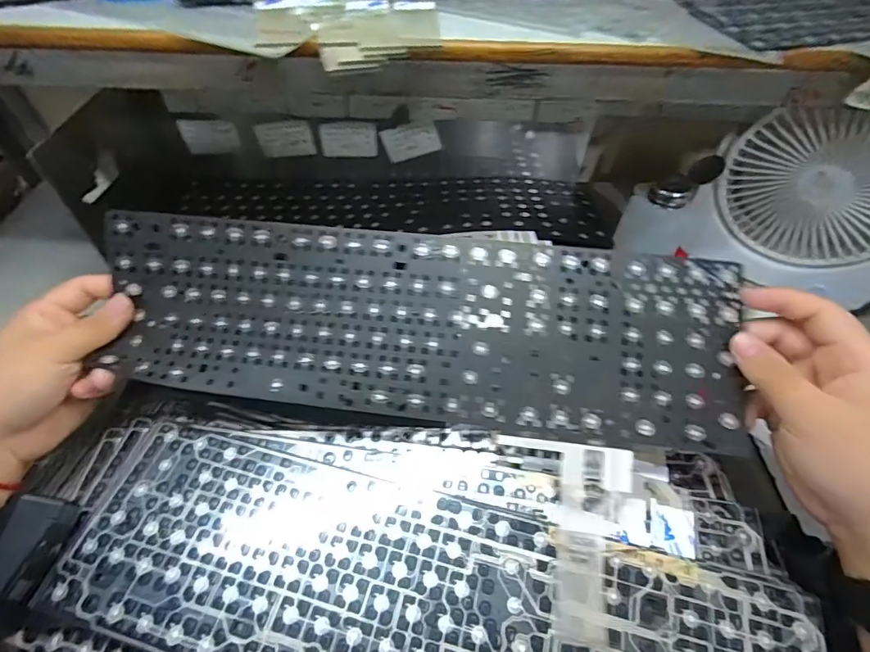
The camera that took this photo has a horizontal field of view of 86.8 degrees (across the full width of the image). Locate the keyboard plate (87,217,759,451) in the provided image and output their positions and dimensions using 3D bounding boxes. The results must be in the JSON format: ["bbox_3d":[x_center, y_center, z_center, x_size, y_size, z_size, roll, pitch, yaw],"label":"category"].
[{"bbox_3d":[-0.017,-0.001,0.306,0.407,0.011,0.120,5,82,7],"label":"keyboard plate"}]

